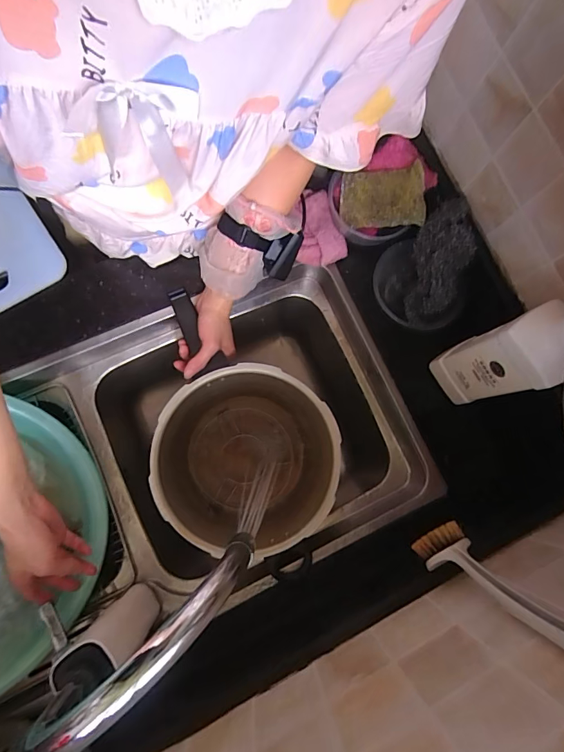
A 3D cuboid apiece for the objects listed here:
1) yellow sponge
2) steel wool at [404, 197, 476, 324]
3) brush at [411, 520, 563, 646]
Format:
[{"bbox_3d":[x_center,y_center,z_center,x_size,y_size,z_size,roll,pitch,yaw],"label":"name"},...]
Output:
[{"bbox_3d":[0.143,-0.257,0.598,0.117,0.018,0.079,-1,106,20],"label":"yellow sponge"},{"bbox_3d":[0.224,-0.158,0.590,0.063,0.063,0.171,10,115,0],"label":"steel wool"},{"bbox_3d":[0.194,0.181,0.381,0.063,0.213,0.053,25,80,3],"label":"brush"}]

